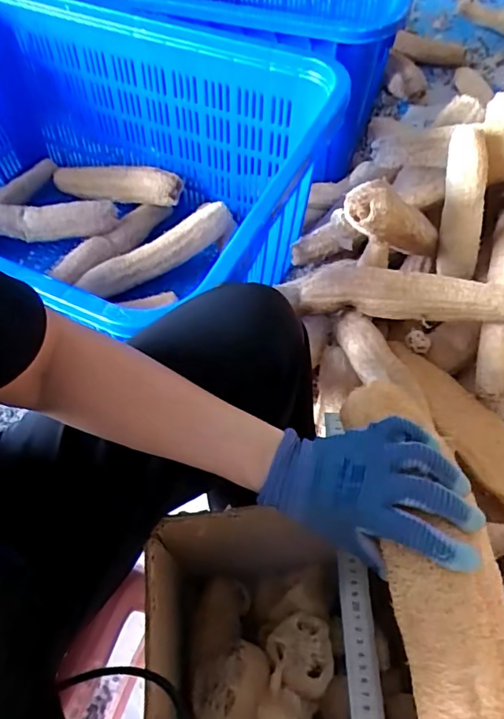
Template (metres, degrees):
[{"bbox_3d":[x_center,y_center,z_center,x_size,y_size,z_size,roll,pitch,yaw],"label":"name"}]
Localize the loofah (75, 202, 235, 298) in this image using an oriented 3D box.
[{"bbox_3d":[-0.175,-0.215,1.018,0.296,0.066,0.079,-25,60,8],"label":"loofah"}]

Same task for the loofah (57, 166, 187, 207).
[{"bbox_3d":[-0.307,-0.374,1.127,0.343,0.067,0.055,12,58,24],"label":"loofah"}]

